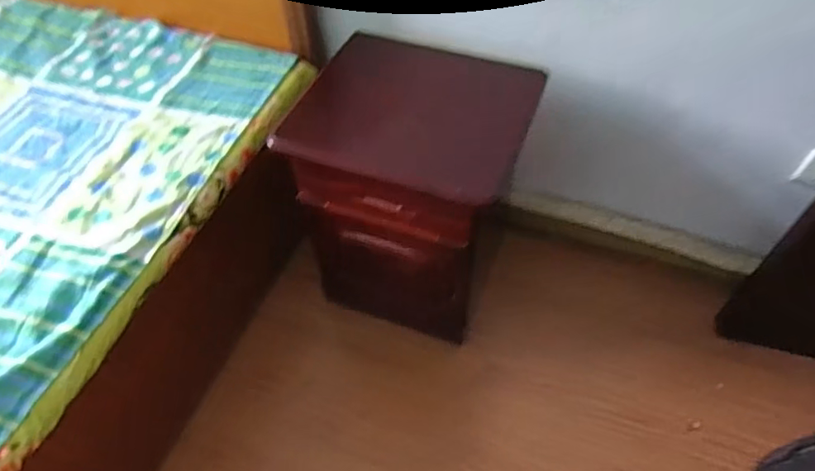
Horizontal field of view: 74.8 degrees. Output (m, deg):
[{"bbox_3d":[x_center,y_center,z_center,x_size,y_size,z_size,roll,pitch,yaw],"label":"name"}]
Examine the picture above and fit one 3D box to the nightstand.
[{"bbox_3d":[0.027,-0.072,1.173,0.375,0.527,0.363,20,55,16],"label":"nightstand"}]

